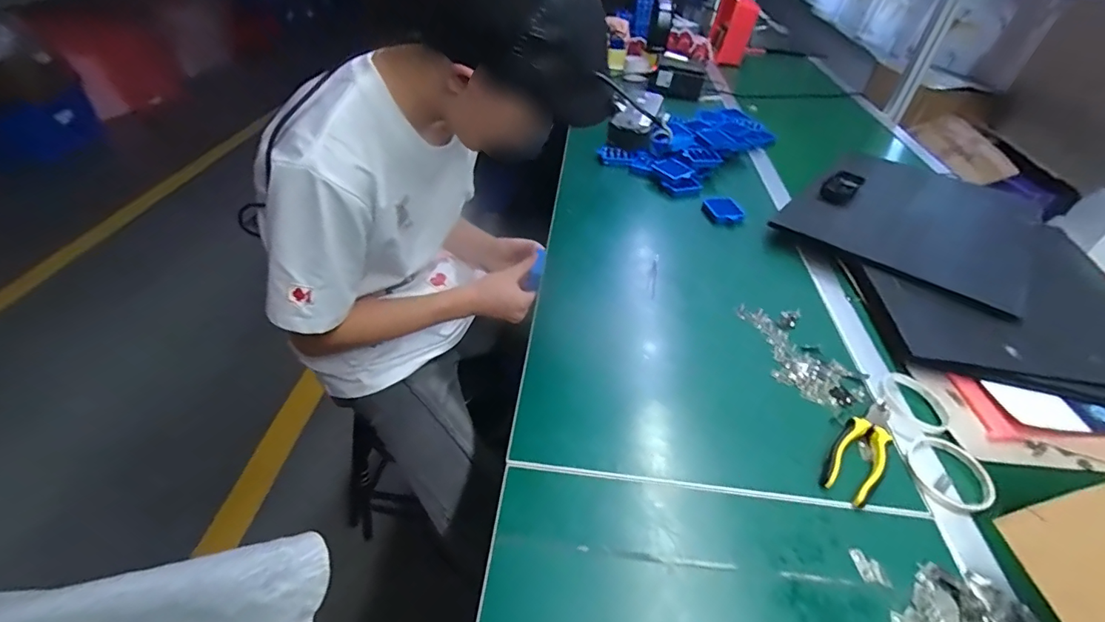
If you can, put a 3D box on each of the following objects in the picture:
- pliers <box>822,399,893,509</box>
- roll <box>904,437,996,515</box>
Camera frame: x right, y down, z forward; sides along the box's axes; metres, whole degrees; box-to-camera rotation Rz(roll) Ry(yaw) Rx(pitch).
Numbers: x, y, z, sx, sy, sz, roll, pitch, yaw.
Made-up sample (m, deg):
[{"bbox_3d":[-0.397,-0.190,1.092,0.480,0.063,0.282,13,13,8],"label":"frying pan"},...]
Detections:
[{"bbox_3d":[0.353,0.154,0.550,0.050,0.019,0.152,34,49,29],"label":"pliers"},{"bbox_3d":[0.438,0.177,0.532,0.071,0.014,0.085,-20,47,-26],"label":"roll"}]

